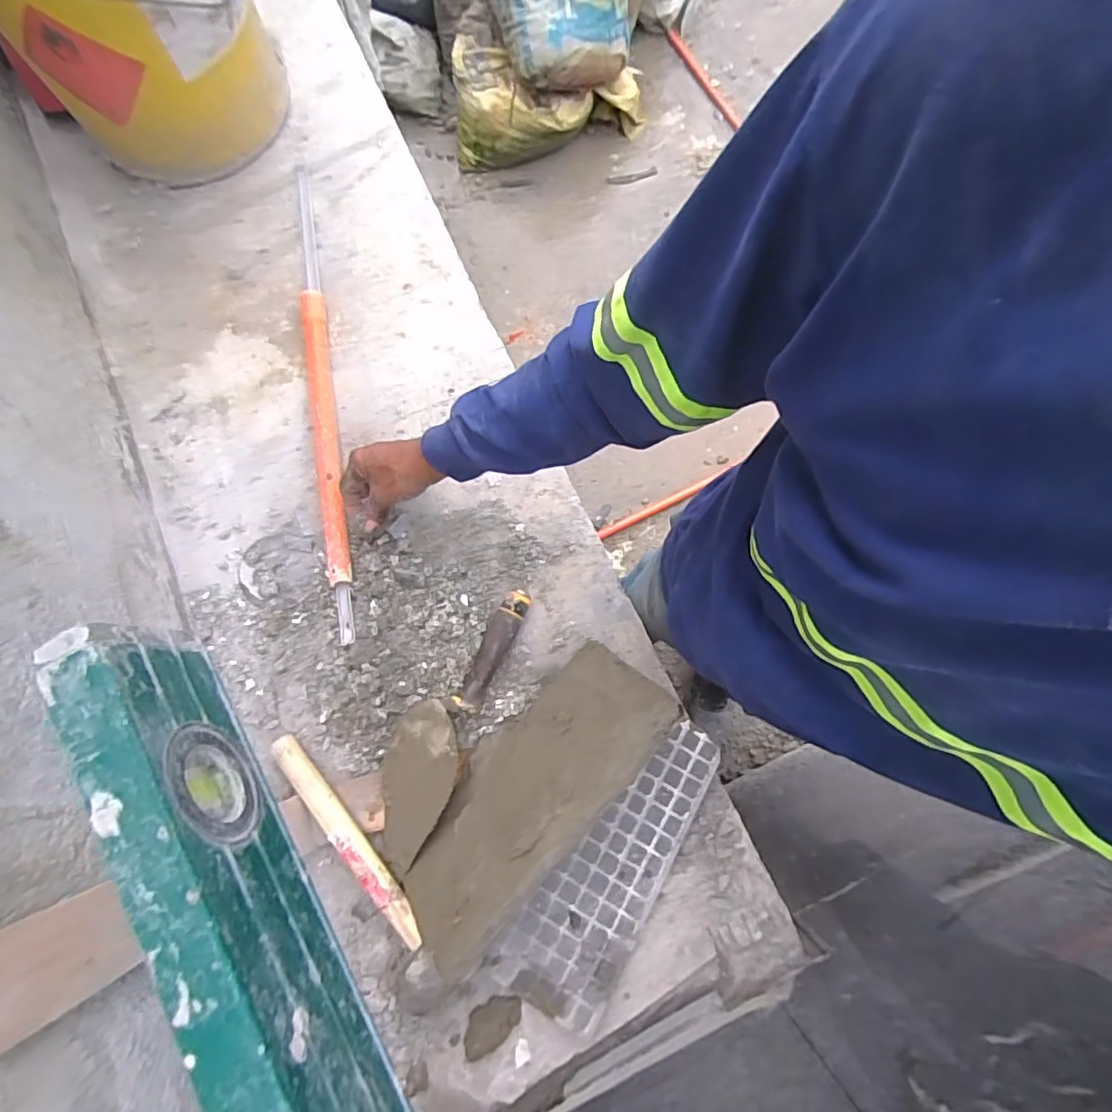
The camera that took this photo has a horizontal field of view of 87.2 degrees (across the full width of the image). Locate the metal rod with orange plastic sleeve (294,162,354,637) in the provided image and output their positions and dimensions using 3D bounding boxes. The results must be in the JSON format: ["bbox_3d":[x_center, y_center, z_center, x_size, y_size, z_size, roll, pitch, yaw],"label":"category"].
[{"bbox_3d":[-0.290,-0.207,0.719,0.034,0.031,0.616,-10,78,-2],"label":"metal rod with orange plastic sleeve"}]

